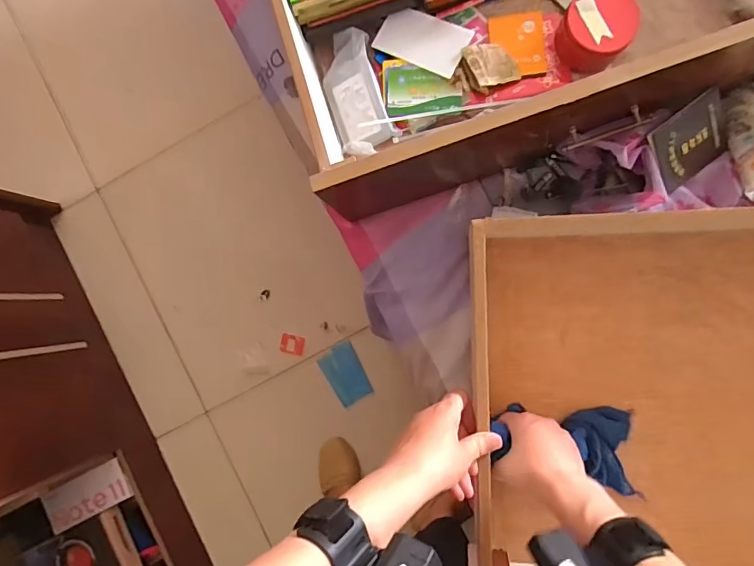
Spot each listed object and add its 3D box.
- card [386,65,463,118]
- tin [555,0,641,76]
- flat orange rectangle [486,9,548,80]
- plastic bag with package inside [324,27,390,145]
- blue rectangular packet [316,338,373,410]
[{"bbox_3d":[0.054,-0.224,0.560,0.085,0.009,0.059,-2,91,10],"label":"card"},{"bbox_3d":[0.239,-0.277,0.527,0.073,0.051,0.075,0,88,6],"label":"tin"},{"bbox_3d":[0.163,-0.272,0.557,0.060,0.007,0.076,-7,91,8],"label":"flat orange rectangle"},{"bbox_3d":[-0.028,-0.231,0.574,0.062,0.025,0.139,-14,87,6],"label":"plastic bag with package inside"},{"bbox_3d":[-0.069,0.208,1.101,0.087,0.005,0.129,-32,78,6],"label":"blue rectangular packet"}]

